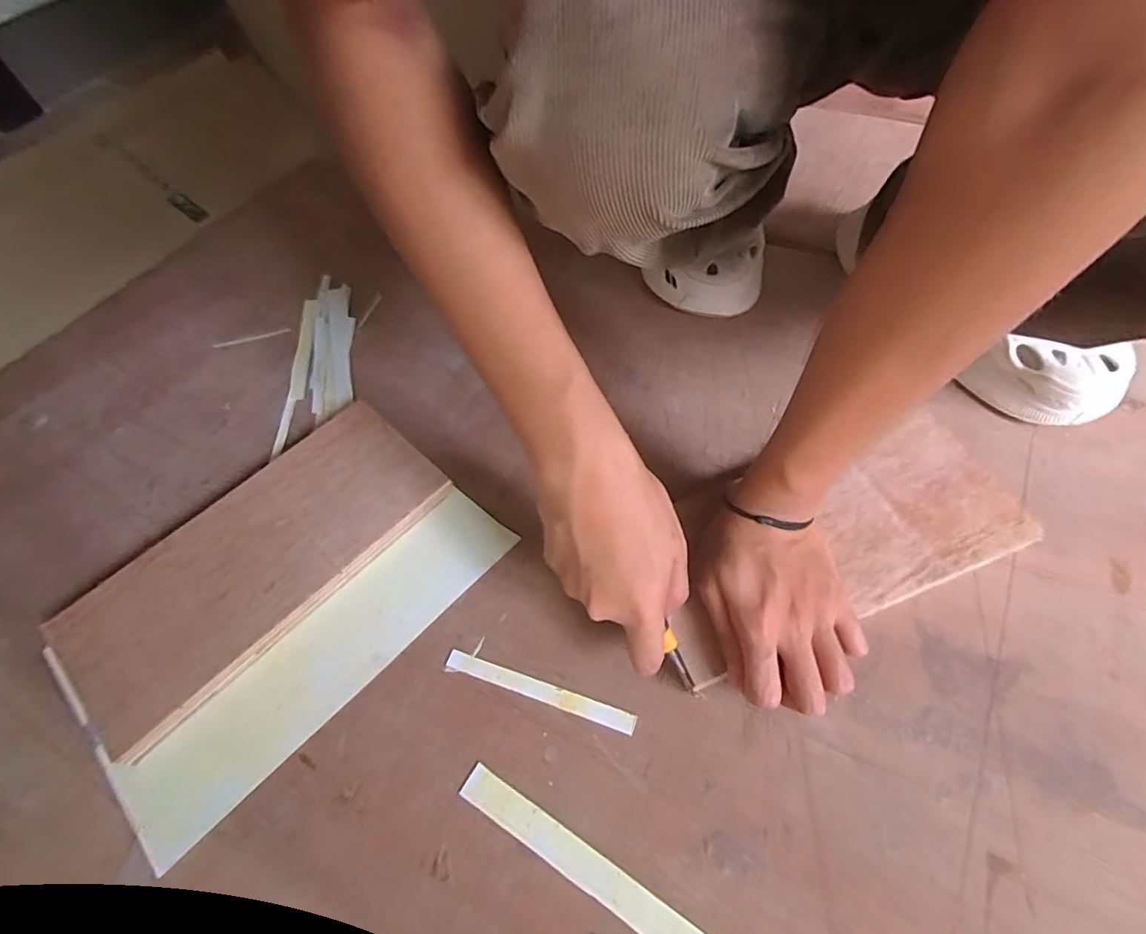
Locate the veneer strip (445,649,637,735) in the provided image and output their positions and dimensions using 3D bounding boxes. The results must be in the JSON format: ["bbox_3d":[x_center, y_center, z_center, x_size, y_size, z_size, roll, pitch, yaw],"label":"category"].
[{"bbox_3d":[-0.022,0.143,0.348,0.126,0.004,0.012,15,60,13],"label":"veneer strip"}]

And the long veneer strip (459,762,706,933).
[{"bbox_3d":[0.051,0.241,0.279,0.263,0.006,0.019,27,66,19],"label":"long veneer strip"}]

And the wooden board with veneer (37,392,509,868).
[{"bbox_3d":[-0.204,0.084,0.378,0.180,0.023,0.268,37,67,24],"label":"wooden board with veneer"}]

